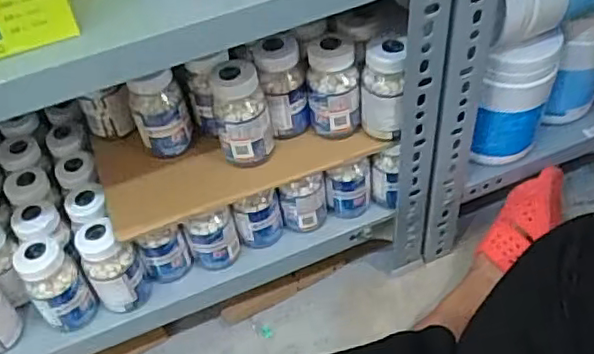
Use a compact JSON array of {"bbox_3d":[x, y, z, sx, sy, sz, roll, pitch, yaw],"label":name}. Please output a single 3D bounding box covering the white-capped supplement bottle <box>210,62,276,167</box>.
[{"bbox_3d":[-0.050,-0.055,0.565,0.052,0.095,0.045,-11,48,-4],"label":"white-capped supplement bottle"}]

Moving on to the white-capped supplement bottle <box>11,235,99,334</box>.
[{"bbox_3d":[-0.229,0.100,0.580,0.049,0.091,0.053,-31,52,-22],"label":"white-capped supplement bottle"}]

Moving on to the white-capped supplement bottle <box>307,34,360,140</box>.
[{"bbox_3d":[0.034,-0.083,0.579,0.049,0.099,0.043,-4,48,3],"label":"white-capped supplement bottle"}]

